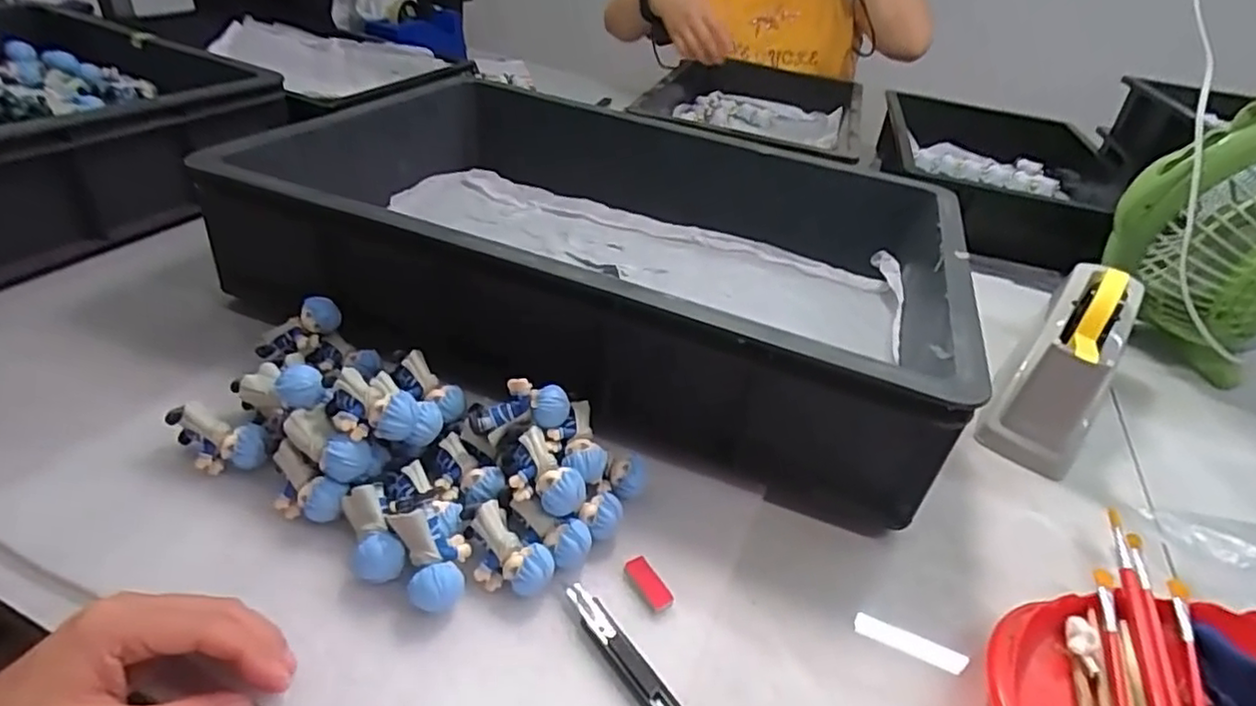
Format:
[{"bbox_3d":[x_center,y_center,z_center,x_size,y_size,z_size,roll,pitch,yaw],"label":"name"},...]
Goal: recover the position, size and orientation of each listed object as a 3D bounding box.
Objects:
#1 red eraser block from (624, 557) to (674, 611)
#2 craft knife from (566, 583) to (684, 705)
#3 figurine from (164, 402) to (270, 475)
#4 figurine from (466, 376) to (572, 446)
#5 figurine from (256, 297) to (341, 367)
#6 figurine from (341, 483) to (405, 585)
[{"bbox_3d":[0.012,0.136,0.381,0.014,0.004,0.035,-16,43,-29],"label":"red eraser block"},{"bbox_3d":[0.011,0.169,0.328,0.016,0.009,0.133,-25,49,-31],"label":"craft knife"},{"bbox_3d":[-0.261,0.056,0.408,0.068,0.030,0.025,12,36,5],"label":"figurine"},{"bbox_3d":[-0.070,0.036,0.413,0.063,0.029,0.026,-14,42,0],"label":"figurine"},{"bbox_3d":[-0.246,-0.015,0.483,0.067,0.024,0.028,-34,47,2],"label":"figurine"},{"bbox_3d":[-0.147,0.102,0.369,0.026,0.028,0.052,-14,42,-27],"label":"figurine"}]

